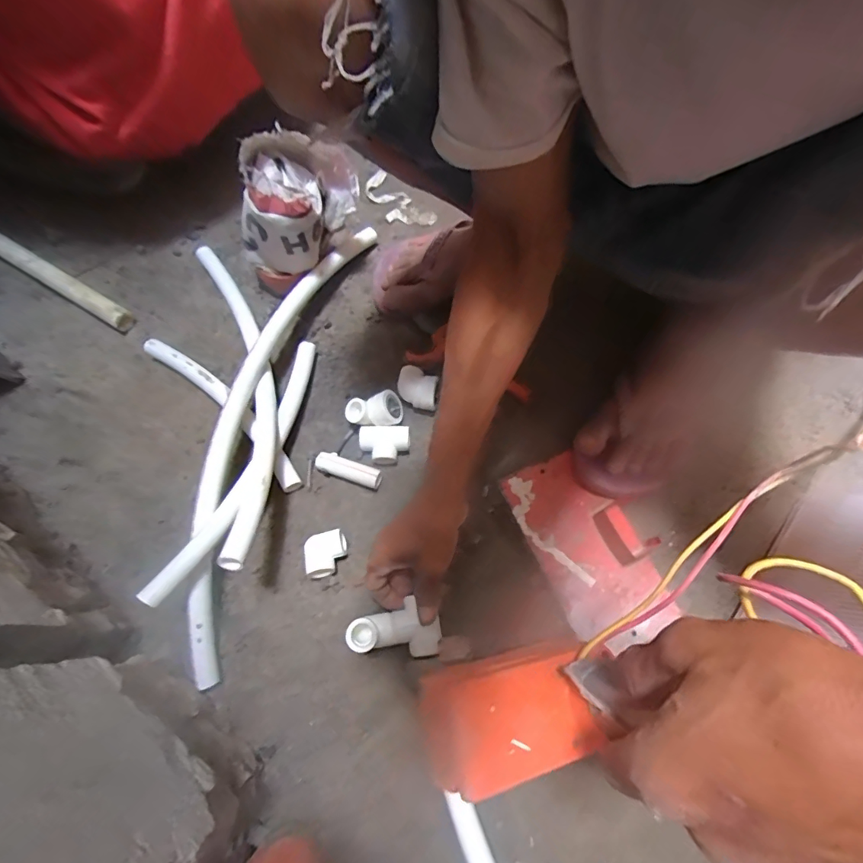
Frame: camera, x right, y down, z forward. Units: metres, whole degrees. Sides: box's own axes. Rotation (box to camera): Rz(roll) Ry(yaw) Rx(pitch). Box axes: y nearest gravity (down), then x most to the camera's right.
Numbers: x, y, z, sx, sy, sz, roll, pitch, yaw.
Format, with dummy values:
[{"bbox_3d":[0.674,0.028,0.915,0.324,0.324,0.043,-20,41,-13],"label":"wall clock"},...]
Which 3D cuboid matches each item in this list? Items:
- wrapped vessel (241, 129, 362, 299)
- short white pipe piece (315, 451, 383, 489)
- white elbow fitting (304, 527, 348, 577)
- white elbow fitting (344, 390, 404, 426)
[{"bbox_3d":[-0.149,-0.242,0.524,0.072,0.172,0.132,42,77,15],"label":"wrapped vessel"},{"bbox_3d":[-0.089,0.041,0.500,0.073,0.017,0.021,18,72,8],"label":"short white pipe piece"},{"bbox_3d":[-0.107,0.125,0.469,0.040,0.025,0.042,-13,70,-3],"label":"white elbow fitting"},{"bbox_3d":[-0.064,-0.020,0.520,0.063,0.036,0.034,-6,70,0],"label":"white elbow fitting"}]

